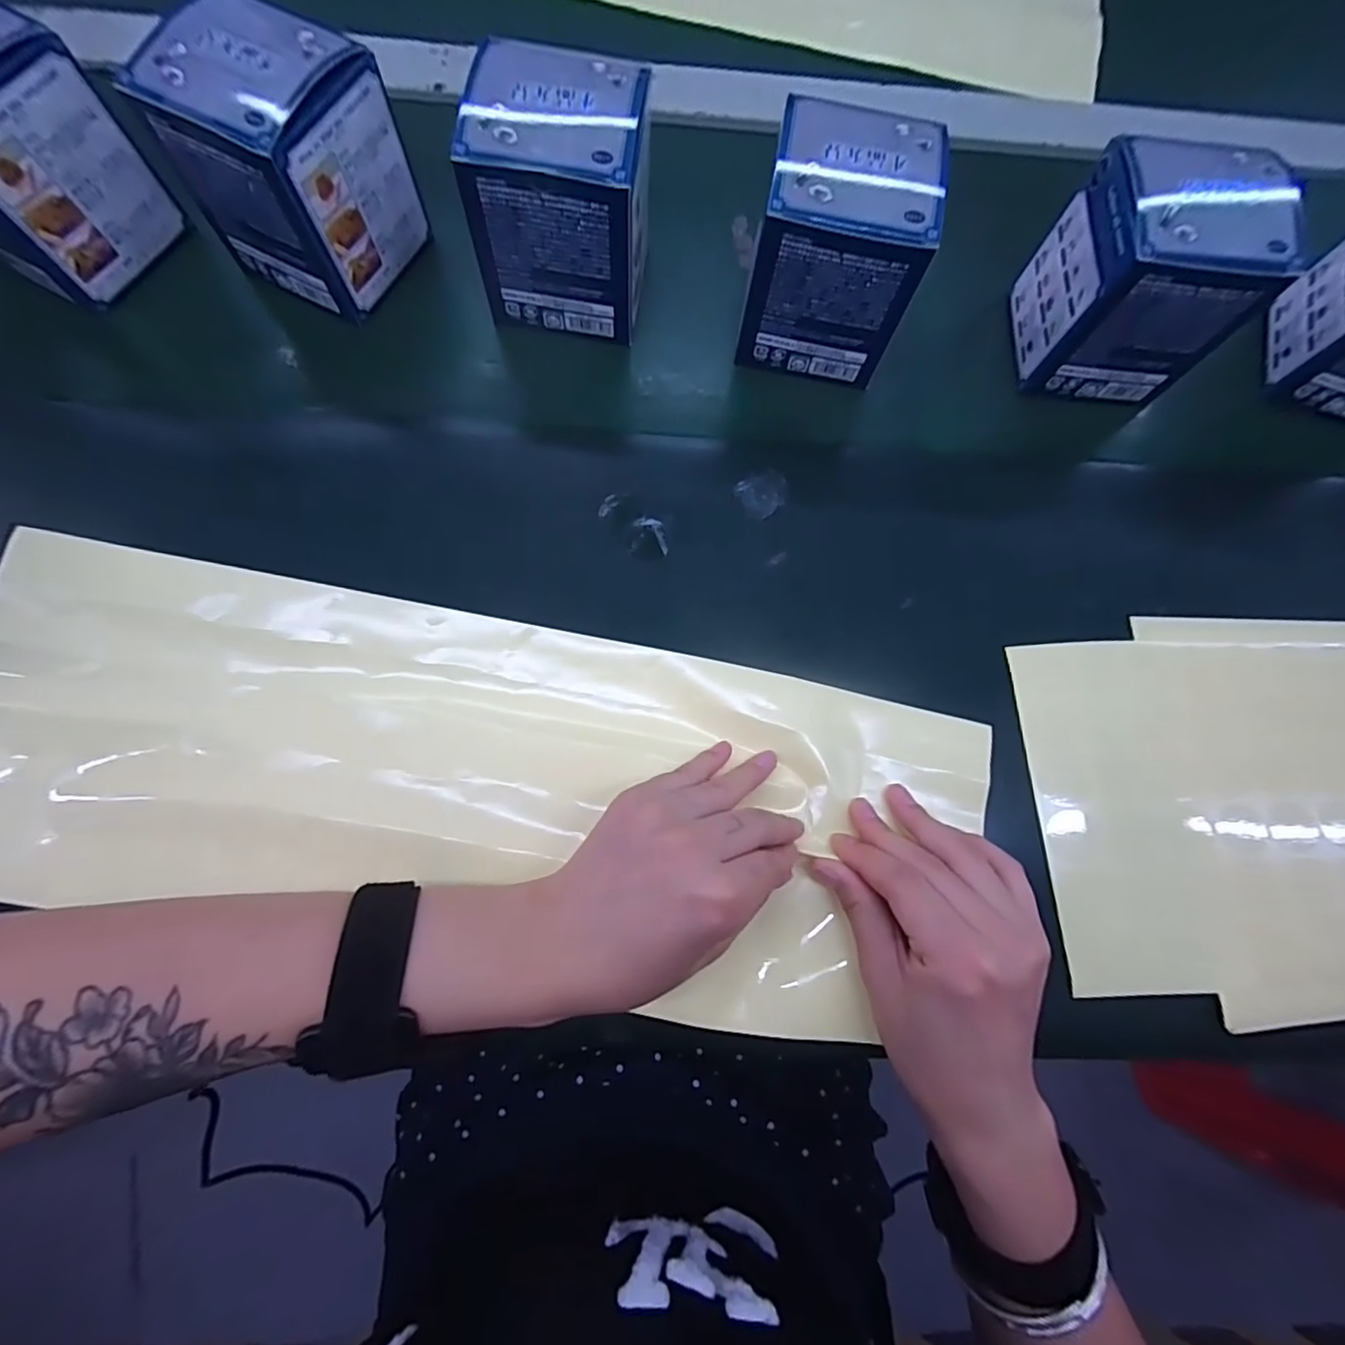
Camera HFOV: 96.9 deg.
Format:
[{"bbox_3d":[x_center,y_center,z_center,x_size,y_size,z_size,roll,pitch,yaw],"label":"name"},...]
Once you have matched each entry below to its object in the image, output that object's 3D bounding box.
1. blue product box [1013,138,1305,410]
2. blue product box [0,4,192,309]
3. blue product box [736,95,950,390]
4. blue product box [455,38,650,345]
[{"bbox_3d":[0.251,-0.213,0.321,0.083,0.091,0.080,4,74,-1],"label":"blue product box"},{"bbox_3d":[-0.336,-0.260,0.298,0.083,0.092,0.088,29,75,6],"label":"blue product box"},{"bbox_3d":[0.087,-0.225,0.313,0.089,0.080,0.076,10,74,0],"label":"blue product box"},{"bbox_3d":[-0.057,-0.241,0.310,0.091,0.096,0.072,5,74,-1],"label":"blue product box"}]

